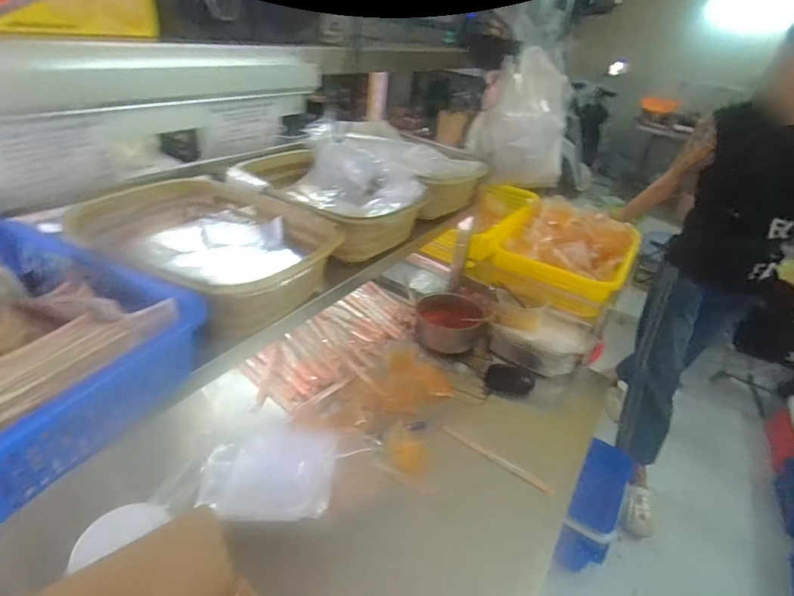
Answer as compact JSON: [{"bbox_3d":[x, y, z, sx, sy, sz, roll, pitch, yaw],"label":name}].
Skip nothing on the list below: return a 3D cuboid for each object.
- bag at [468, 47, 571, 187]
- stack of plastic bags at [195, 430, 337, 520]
[{"bbox_3d":[0.244,-0.343,0.852,0.181,0.219,0.081,0,34,-12],"label":"bag"},{"bbox_3d":[-0.195,0.260,0.661,0.192,0.031,0.145,6,33,-2],"label":"stack of plastic bags"}]

